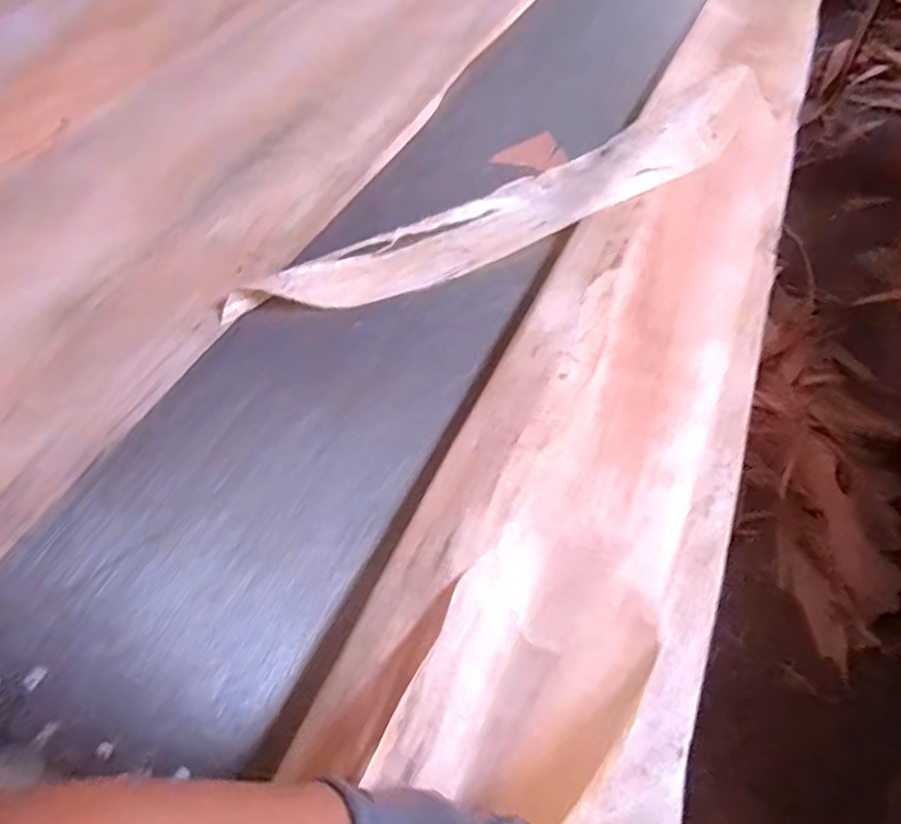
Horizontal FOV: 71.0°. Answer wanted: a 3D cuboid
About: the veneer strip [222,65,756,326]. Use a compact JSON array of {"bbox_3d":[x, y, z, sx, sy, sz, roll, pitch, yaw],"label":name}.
[{"bbox_3d":[0.158,-0.352,1.018,1.028,0.033,0.163,-29,58,-19],"label":"veneer strip"}]

